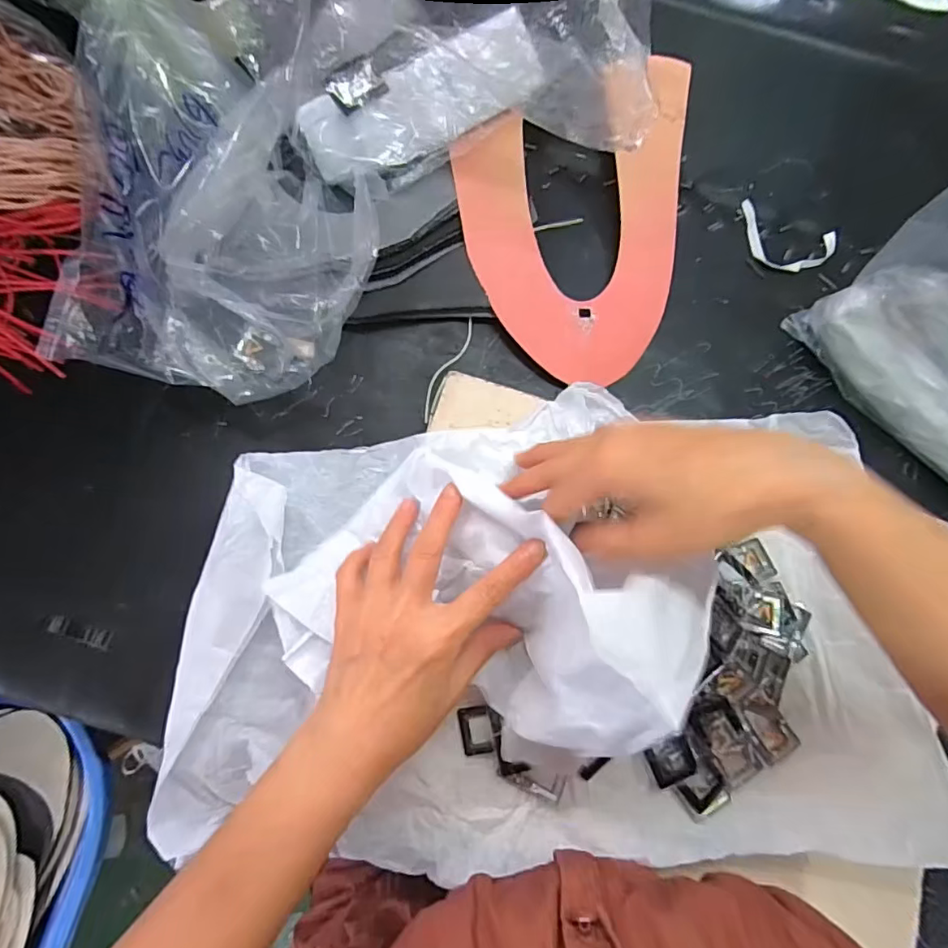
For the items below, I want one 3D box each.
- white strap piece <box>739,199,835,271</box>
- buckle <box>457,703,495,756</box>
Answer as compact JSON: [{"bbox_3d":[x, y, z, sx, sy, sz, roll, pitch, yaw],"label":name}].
[{"bbox_3d":[0.264,-0.197,0.449,0.085,0.007,0.054,24,81,-1],"label":"white strap piece"},{"bbox_3d":[0.002,0.165,0.337,0.023,0.004,0.029,-17,69,23],"label":"buckle"}]

